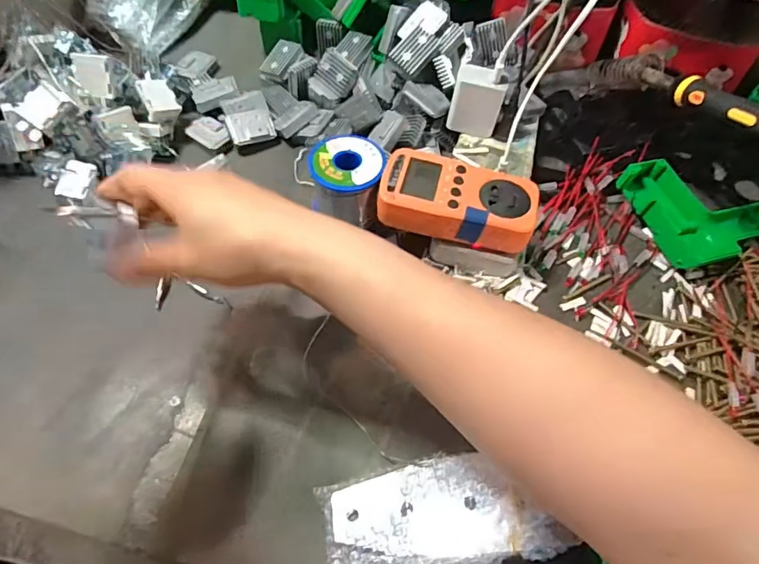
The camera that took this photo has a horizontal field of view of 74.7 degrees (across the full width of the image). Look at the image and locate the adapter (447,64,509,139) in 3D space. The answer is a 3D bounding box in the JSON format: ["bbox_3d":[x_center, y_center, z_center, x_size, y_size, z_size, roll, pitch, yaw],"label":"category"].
[{"bbox_3d":[0.094,-0.174,0.475,0.047,0.055,0.027,19,58,9],"label":"adapter"}]

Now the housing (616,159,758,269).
[{"bbox_3d":[0.318,-0.075,0.478,0.143,0.029,0.113,-16,60,-13],"label":"housing"}]

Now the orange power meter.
[{"bbox_3d":[0.066,-0.068,0.416,0.126,0.034,0.067,15,58,6],"label":"orange power meter"}]

